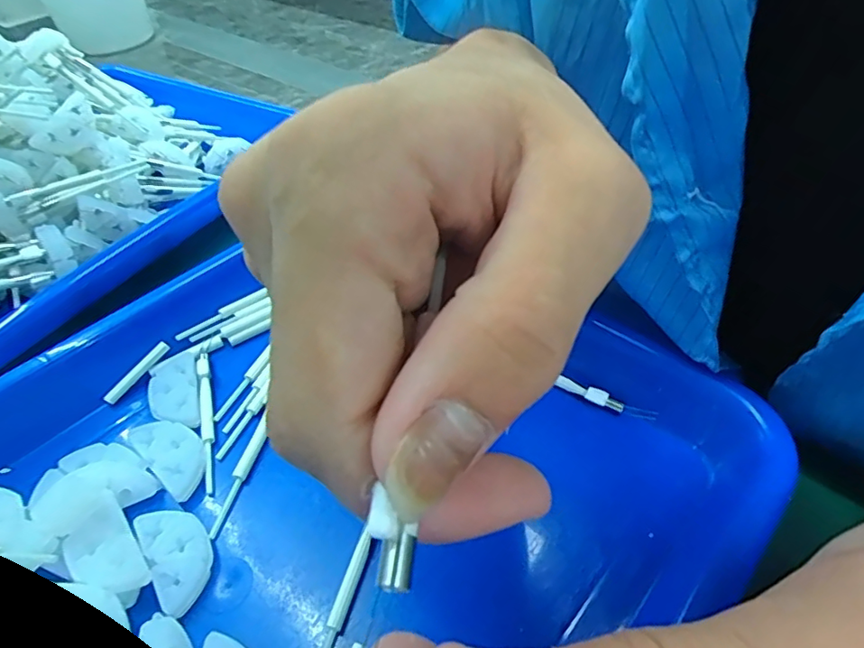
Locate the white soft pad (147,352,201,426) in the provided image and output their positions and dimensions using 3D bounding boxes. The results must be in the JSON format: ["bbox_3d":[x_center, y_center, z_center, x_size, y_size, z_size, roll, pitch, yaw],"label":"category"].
[{"bbox_3d":[-0.111,0.028,0.236,0.020,0.004,0.040,-18,47,-12],"label":"white soft pad"}]

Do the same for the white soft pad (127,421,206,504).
[{"bbox_3d":[-0.101,0.049,0.212,0.037,0.004,0.020,31,56,30],"label":"white soft pad"}]

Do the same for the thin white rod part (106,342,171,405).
[{"bbox_3d":[-0.131,0.021,0.242,0.005,0.005,0.033,26,66,27],"label":"thin white rod part"}]

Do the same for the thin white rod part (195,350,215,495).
[{"bbox_3d":[-0.095,0.036,0.228,0.006,0.008,0.073,-16,47,-10],"label":"thin white rod part"}]

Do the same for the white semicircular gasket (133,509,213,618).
[{"bbox_3d":[-0.086,0.078,0.187,0.019,0.008,0.037,-32,51,-23],"label":"white semicircular gasket"}]

